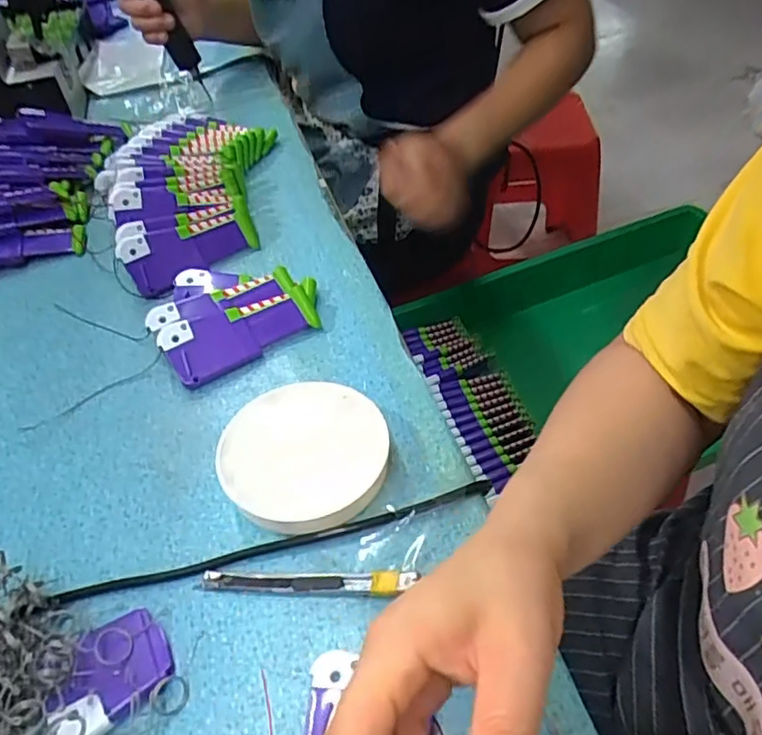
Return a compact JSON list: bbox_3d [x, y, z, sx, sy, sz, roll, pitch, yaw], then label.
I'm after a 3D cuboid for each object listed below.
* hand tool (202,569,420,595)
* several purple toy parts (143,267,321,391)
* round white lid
[{"bbox_3d":[-0.044,0.121,0.347,0.122,0.016,0.013,1,47,6],"label":"hand tool"},{"bbox_3d":[-0.124,-0.050,0.504,0.129,0.030,0.110,-28,51,-20],"label":"several purple toy parts"},{"bbox_3d":[-0.047,0.056,0.399,0.104,0.028,0.105,-2,47,3],"label":"round white lid"}]

